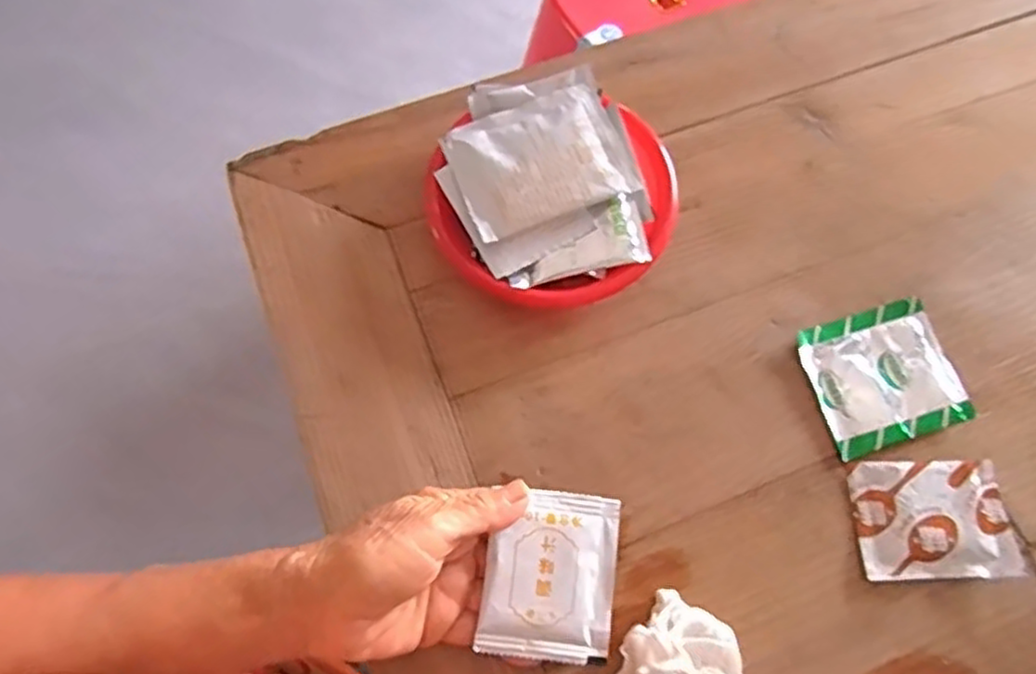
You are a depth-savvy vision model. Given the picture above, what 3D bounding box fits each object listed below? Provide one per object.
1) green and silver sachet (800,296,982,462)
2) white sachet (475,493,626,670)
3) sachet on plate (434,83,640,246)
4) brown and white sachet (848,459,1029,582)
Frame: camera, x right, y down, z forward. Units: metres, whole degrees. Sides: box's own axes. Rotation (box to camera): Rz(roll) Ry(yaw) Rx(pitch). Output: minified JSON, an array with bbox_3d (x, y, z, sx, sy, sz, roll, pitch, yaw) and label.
[{"bbox_3d":[0.201,0.022,0.407,0.078,0.007,0.074,-16,70,-6],"label":"green and silver sachet"},{"bbox_3d":[0.016,0.116,0.357,0.063,0.005,0.078,9,77,-10],"label":"white sachet"},{"bbox_3d":[0.011,-0.102,0.424,0.093,0.008,0.077,-21,68,-5],"label":"sachet on plate"},{"bbox_3d":[0.215,0.093,0.379,0.081,0.009,0.058,-1,69,0],"label":"brown and white sachet"}]

